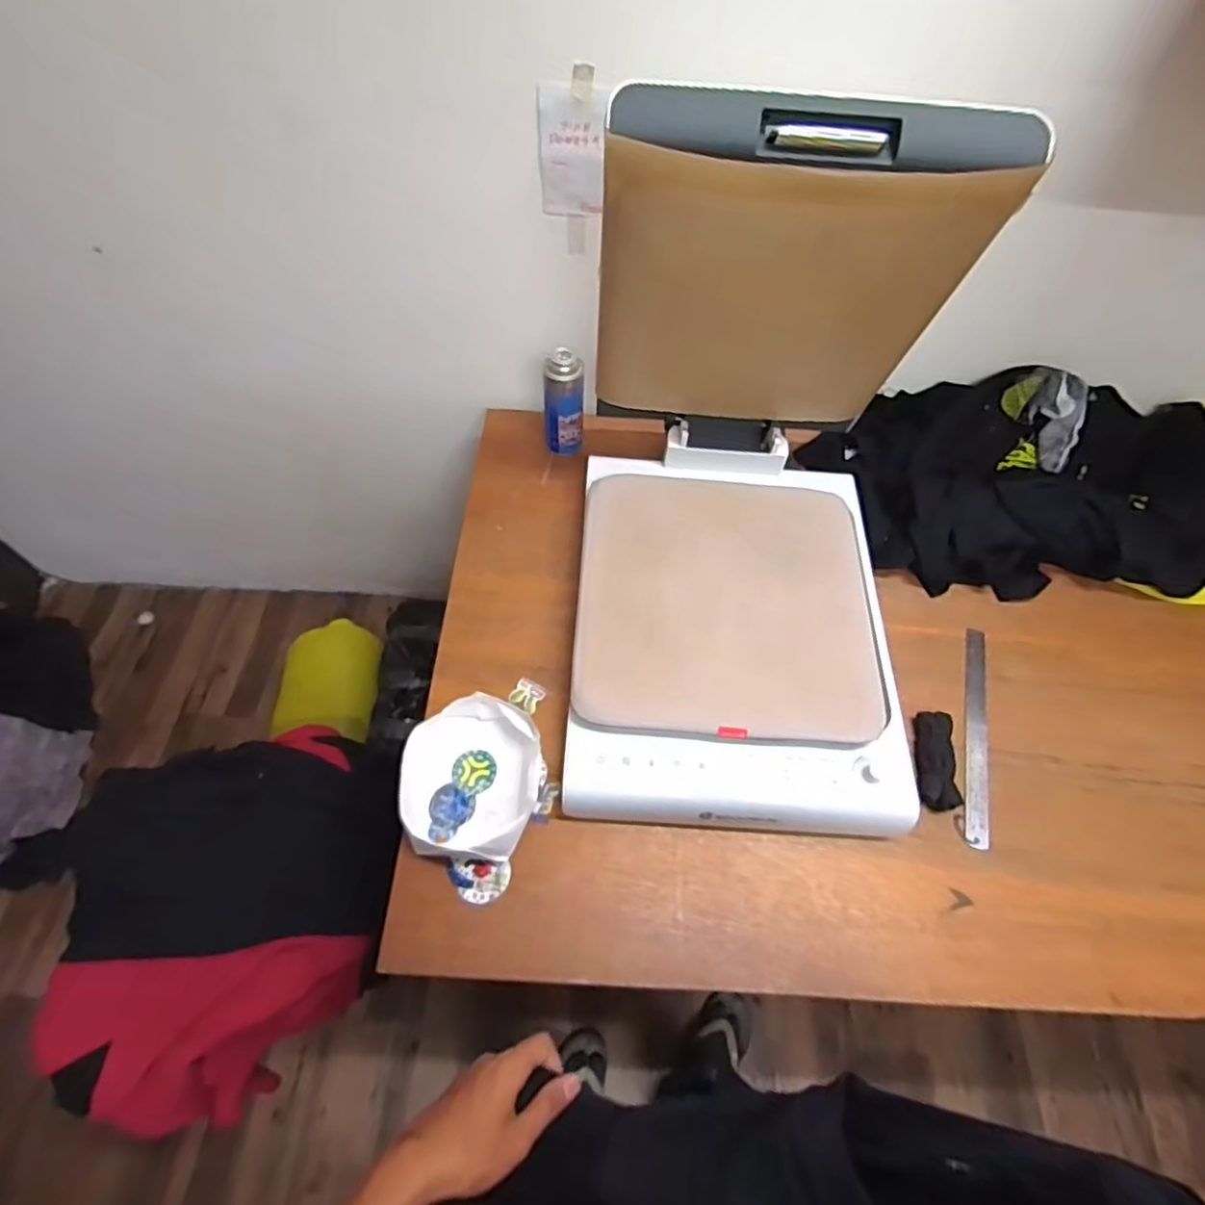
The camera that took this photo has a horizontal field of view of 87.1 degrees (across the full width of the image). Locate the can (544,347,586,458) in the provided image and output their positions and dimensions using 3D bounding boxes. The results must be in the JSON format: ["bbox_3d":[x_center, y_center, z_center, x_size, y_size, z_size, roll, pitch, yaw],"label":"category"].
[{"bbox_3d":[-0.063,-0.323,1.047,0.061,0.174,0.065,2,60,-3],"label":"can"}]

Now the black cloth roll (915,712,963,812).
[{"bbox_3d":[0.442,0.207,0.835,0.056,0.027,0.125,12,60,2],"label":"black cloth roll"}]

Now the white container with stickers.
[{"bbox_3d":[-0.162,0.215,0.785,0.165,0.054,0.192,5,60,-1],"label":"white container with stickers"}]

